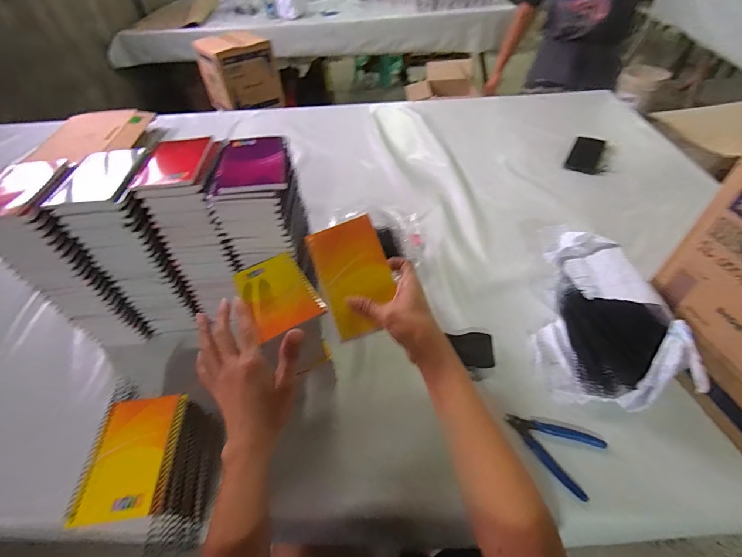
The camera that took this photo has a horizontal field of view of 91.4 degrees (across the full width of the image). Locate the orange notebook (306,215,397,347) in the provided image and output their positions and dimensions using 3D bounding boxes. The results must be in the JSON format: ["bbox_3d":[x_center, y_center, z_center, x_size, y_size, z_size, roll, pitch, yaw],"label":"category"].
[{"bbox_3d":[-0.018,-0.002,0.409,0.080,0.015,0.126,-22,75,1],"label":"orange notebook"}]

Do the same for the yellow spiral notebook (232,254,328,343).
[{"bbox_3d":[-0.122,0.017,0.467,0.082,0.008,0.125,-27,51,-18],"label":"yellow spiral notebook"}]

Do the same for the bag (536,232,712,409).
[{"bbox_3d":[0.332,0.046,0.547,0.159,0.110,0.279,-3,48,3],"label":"bag"}]

